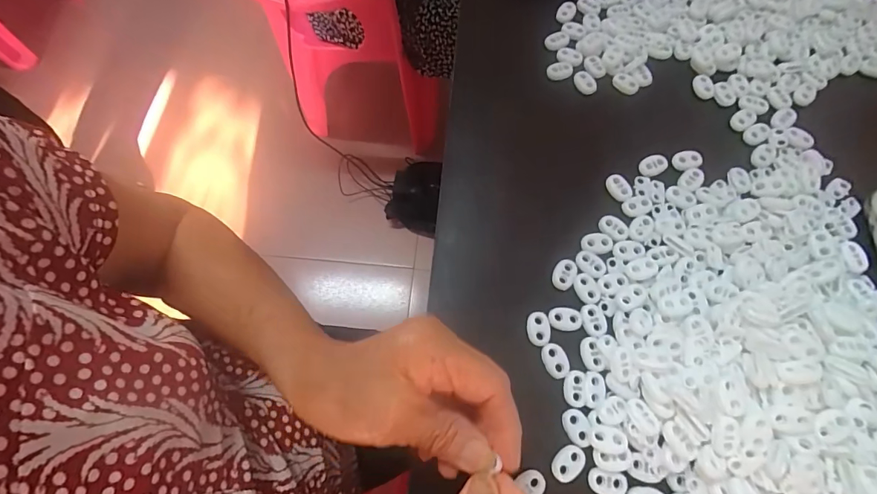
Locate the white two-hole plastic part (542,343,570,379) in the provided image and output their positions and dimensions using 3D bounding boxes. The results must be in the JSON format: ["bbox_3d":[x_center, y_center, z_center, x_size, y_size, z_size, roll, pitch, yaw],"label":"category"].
[{"bbox_3d":[0.078,0.075,0.276,0.015,0.004,0.023,-20,70,-6],"label":"white two-hole plastic part"}]

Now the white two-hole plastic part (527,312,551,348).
[{"bbox_3d":[0.068,0.056,0.284,0.015,0.004,0.022,-2,69,1],"label":"white two-hole plastic part"}]

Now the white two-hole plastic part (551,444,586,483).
[{"bbox_3d":[0.080,0.132,0.253,0.016,0.004,0.023,41,75,15],"label":"white two-hole plastic part"}]

